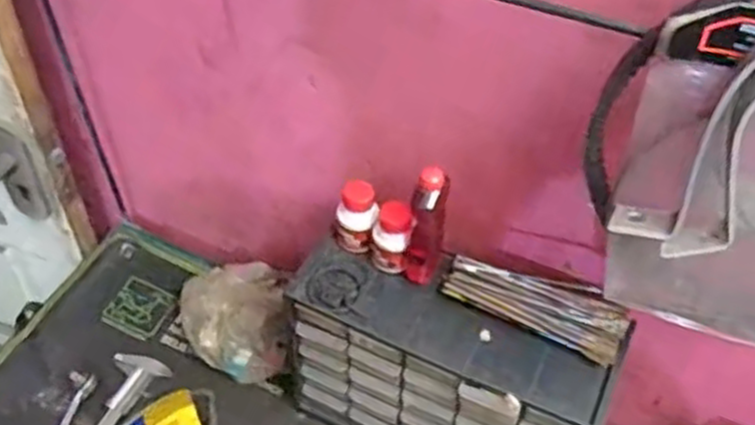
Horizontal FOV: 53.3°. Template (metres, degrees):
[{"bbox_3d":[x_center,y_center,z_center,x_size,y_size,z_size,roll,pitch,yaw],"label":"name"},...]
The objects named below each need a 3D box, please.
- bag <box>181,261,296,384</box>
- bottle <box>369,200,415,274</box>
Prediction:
[{"bbox_3d":[-0.162,0.122,0.865,0.124,0.090,0.135,-8,49,-11],"label":"bag"},{"bbox_3d":[0.012,0.021,0.696,0.036,0.067,0.036,3,47,-1],"label":"bottle"}]

